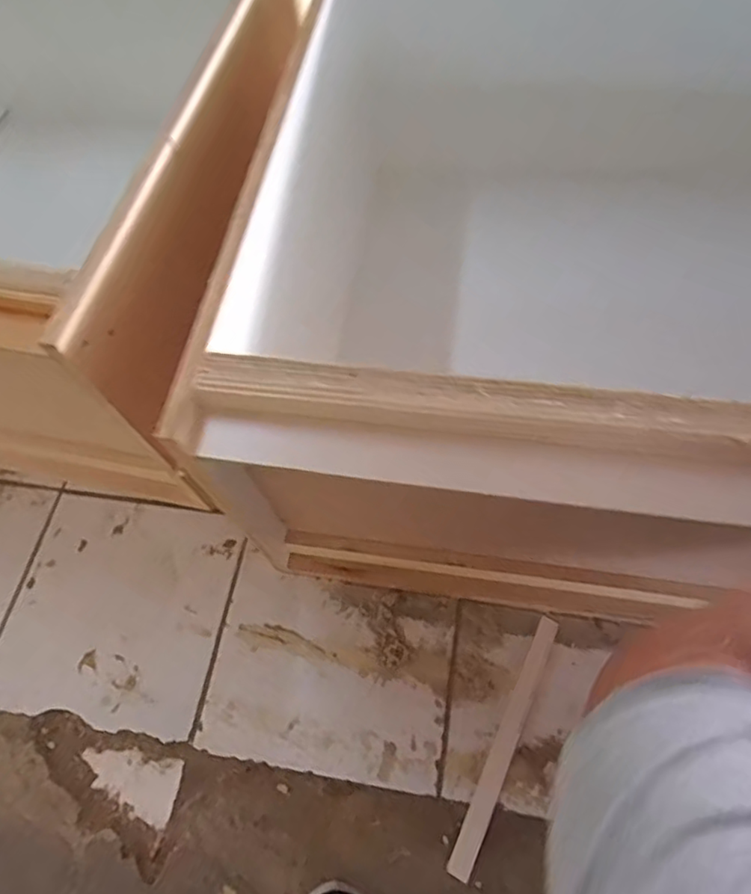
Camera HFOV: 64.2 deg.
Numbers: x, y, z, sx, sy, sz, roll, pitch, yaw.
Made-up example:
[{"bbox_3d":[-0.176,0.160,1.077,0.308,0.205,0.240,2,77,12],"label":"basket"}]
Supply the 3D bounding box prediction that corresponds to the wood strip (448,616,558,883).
[{"bbox_3d":[0.154,0.339,0.695,0.025,0.010,0.294,23,67,14],"label":"wood strip"}]

